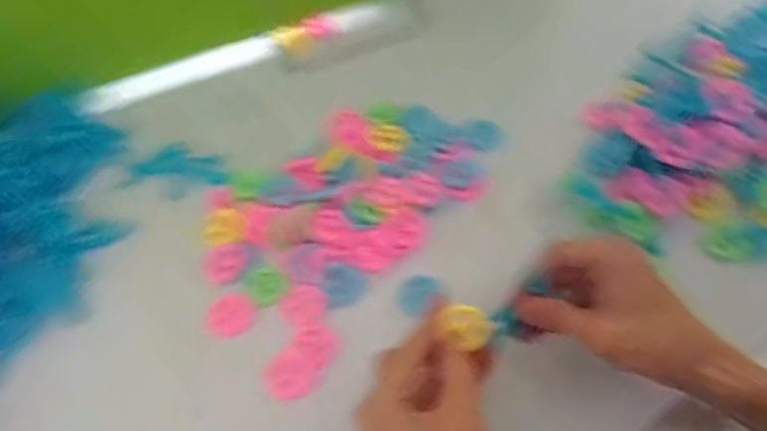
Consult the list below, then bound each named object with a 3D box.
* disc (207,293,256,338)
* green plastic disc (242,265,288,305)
[{"bbox_3d":[-0.108,0.071,0.417,0.033,0.007,0.028,-23,62,-11],"label":"disc"},{"bbox_3d":[-0.085,0.048,0.422,0.030,0.004,0.026,37,68,21],"label":"green plastic disc"}]

